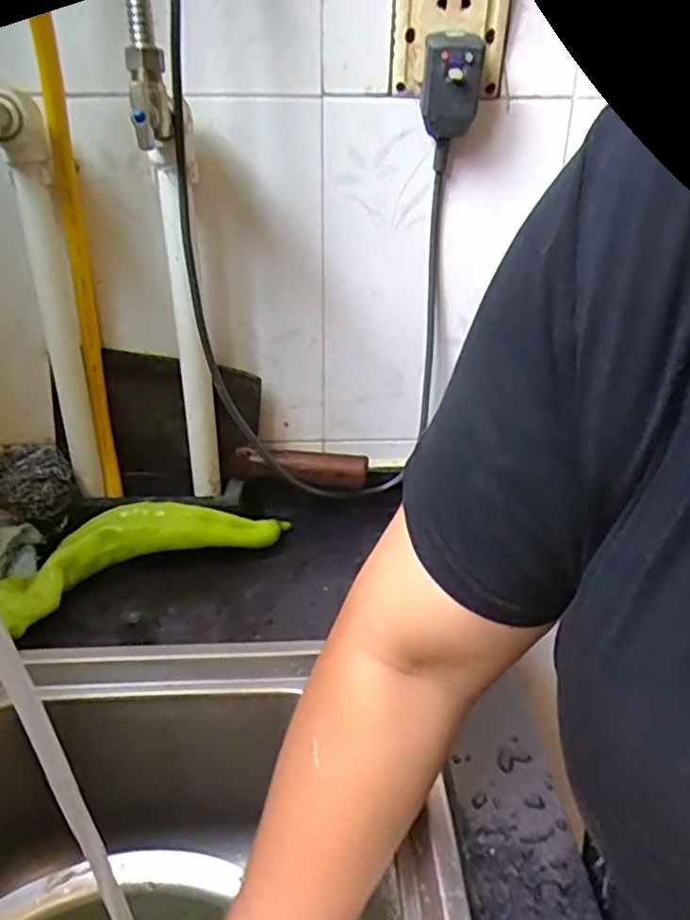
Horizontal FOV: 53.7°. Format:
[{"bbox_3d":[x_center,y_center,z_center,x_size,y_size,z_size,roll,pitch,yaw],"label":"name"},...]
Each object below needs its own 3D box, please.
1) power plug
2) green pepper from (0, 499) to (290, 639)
[{"bbox_3d":[0.079,-0.270,0.513,0.044,0.089,0.037,3,30,4],"label":"power plug"},{"bbox_3d":[-0.178,0.080,0.569,0.274,0.051,0.077,-20,34,-33],"label":"green pepper"}]

